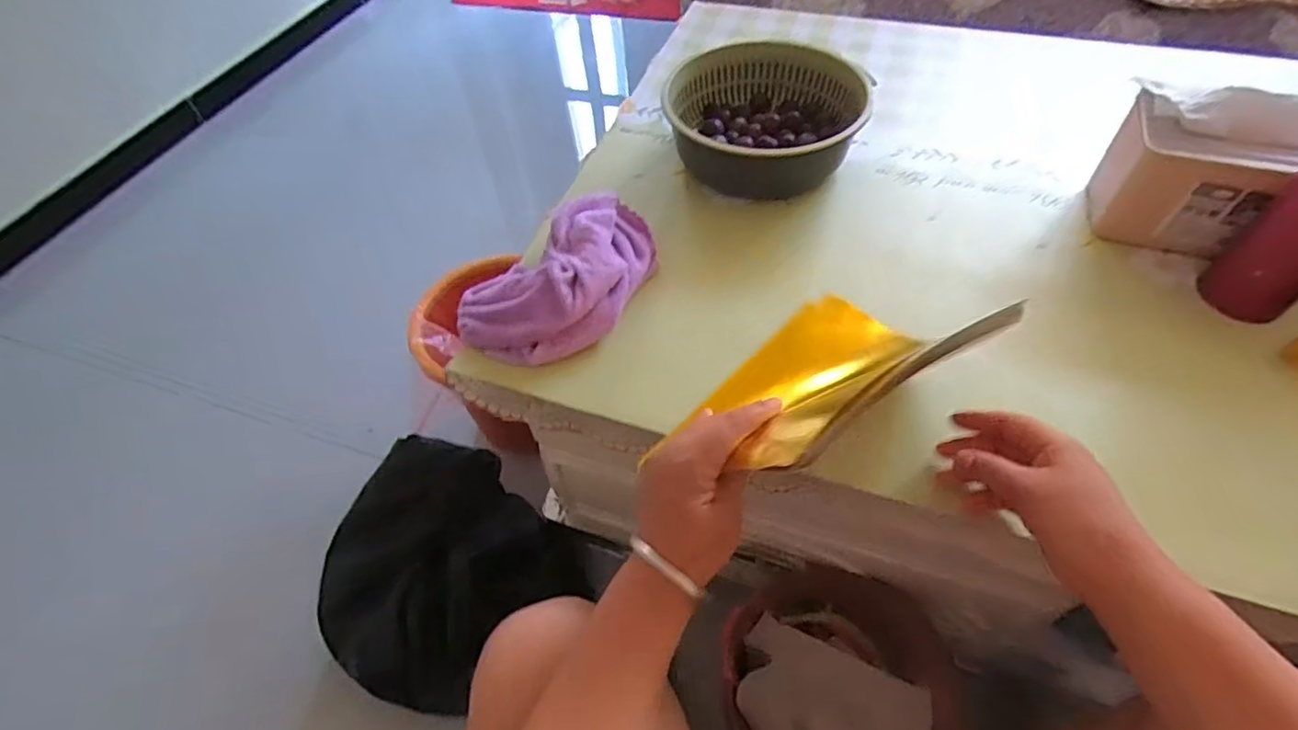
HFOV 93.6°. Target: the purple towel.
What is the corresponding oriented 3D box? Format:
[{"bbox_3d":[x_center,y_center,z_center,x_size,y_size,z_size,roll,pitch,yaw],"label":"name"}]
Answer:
[{"bbox_3d":[-0.081,-0.088,0.587,0.216,0.052,0.142,-28,56,-16],"label":"purple towel"}]

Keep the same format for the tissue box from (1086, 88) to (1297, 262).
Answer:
[{"bbox_3d":[0.505,-0.178,0.567,0.132,0.121,0.095,24,59,21],"label":"tissue box"}]

